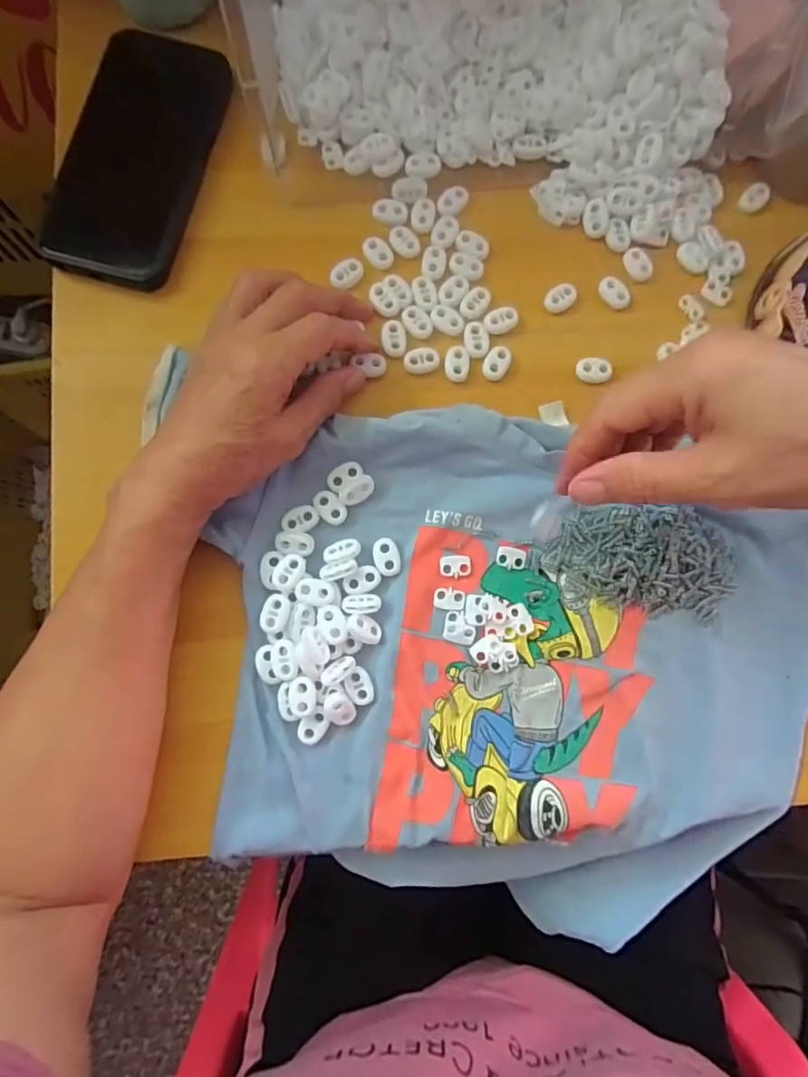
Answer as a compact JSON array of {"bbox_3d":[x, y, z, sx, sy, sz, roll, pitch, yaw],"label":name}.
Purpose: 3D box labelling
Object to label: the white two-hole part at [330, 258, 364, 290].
[{"bbox_3d":[-0.035,-0.168,0.333,0.022,0.004,0.016,-41,86,-7],"label":"white two-hole part"}]

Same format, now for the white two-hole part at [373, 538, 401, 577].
[{"bbox_3d":[-0.010,0.011,0.315,0.015,0.004,0.023,-15,84,-5],"label":"white two-hole part"}]

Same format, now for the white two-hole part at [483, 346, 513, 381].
[{"bbox_3d":[0.059,-0.111,0.332,0.015,0.004,0.022,29,82,1],"label":"white two-hole part"}]

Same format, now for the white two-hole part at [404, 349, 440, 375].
[{"bbox_3d":[0.011,-0.112,0.329,0.022,0.004,0.015,-18,84,-5],"label":"white two-hole part"}]

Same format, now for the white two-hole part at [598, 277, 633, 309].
[{"bbox_3d":[0.136,-0.158,0.339,0.015,0.006,0.023,-39,86,-7],"label":"white two-hole part"}]

